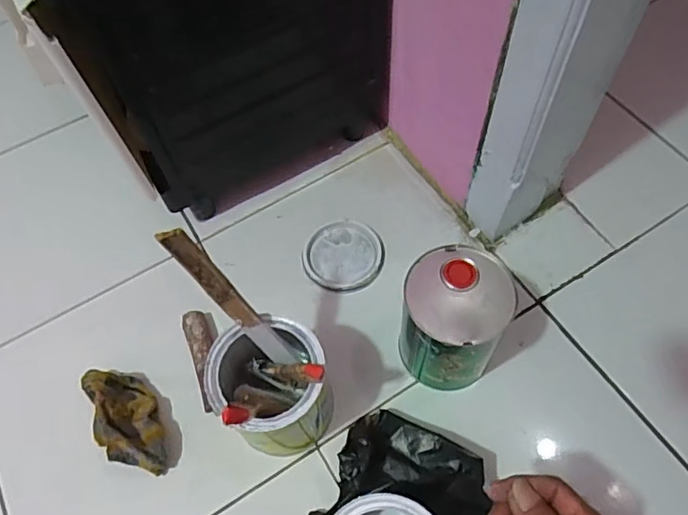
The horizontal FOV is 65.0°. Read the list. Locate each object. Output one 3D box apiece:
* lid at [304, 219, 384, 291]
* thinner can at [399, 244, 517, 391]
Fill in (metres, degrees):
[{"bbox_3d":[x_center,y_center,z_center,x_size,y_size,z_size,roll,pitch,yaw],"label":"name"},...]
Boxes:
[{"bbox_3d":[0.000,-0.003,0.658,0.095,0.007,0.094,-1,60,1],"label":"lid"},{"bbox_3d":[0.105,0.066,0.537,0.095,0.141,0.096,-1,60,1],"label":"thinner can"}]

